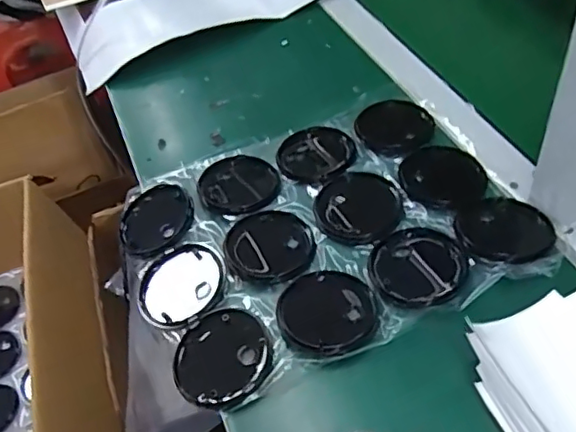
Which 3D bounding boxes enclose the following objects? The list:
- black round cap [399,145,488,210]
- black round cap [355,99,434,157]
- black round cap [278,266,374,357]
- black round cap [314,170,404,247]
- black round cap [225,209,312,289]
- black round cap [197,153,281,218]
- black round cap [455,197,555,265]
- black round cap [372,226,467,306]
[{"bbox_3d":[0.140,-0.038,0.536,0.070,0.009,0.083,-12,49,0],"label":"black round cap"},{"bbox_3d":[0.107,-0.092,0.592,0.073,0.011,0.077,-5,49,6],"label":"black round cap"},{"bbox_3d":[0.030,0.073,0.453,0.073,0.013,0.078,-5,49,6],"label":"black round cap"},{"bbox_3d":[0.065,-0.009,0.524,0.076,0.006,0.080,-5,49,6],"label":"black round cap"},{"bbox_3d":[-0.015,0.027,0.507,0.076,0.012,0.077,-5,49,6],"label":"black round cap"},{"bbox_3d":[-0.046,-0.030,0.559,0.075,0.006,0.081,-5,49,6],"label":"black round cap"},{"bbox_3d":[0.177,0.011,0.479,0.066,0.015,0.073,-13,49,-1],"label":"black round cap"},{"bbox_3d":[0.106,0.038,0.474,0.073,0.010,0.082,14,53,20],"label":"black round cap"}]

